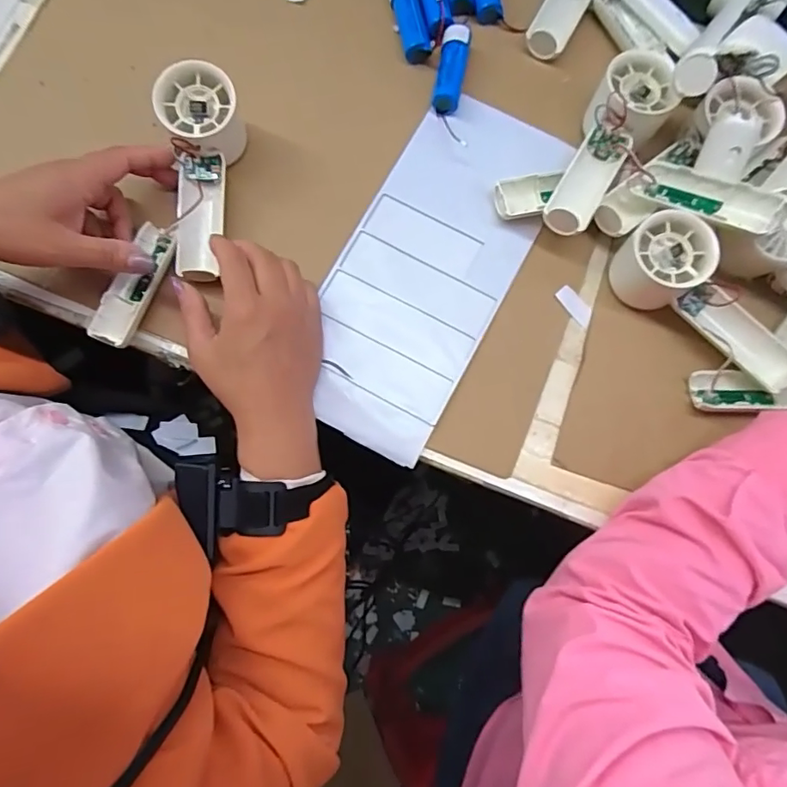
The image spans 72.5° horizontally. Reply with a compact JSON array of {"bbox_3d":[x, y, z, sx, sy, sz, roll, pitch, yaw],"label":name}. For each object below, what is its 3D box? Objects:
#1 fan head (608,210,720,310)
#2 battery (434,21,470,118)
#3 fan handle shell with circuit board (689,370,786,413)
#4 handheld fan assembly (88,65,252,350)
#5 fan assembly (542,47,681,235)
[{"bbox_3d":[0.197,-0.096,0.398,0.055,0.053,0.057,-30,81,-8],"label":"fan head"},{"bbox_3d":[0.047,-0.267,0.445,0.023,0.022,0.073,10,78,0],"label":"battery"},{"bbox_3d":[0.270,-0.002,0.392,0.097,0.019,0.033,-2,78,-2],"label":"fan handle shell with circuit board"},{"bbox_3d":[-0.162,-0.134,0.407,0.075,0.051,0.210,21,91,5],"label":"handheld fan assembly"},{"bbox_3d":[0.160,-0.186,0.412,0.056,0.048,0.158,33,79,5],"label":"fan assembly"}]

